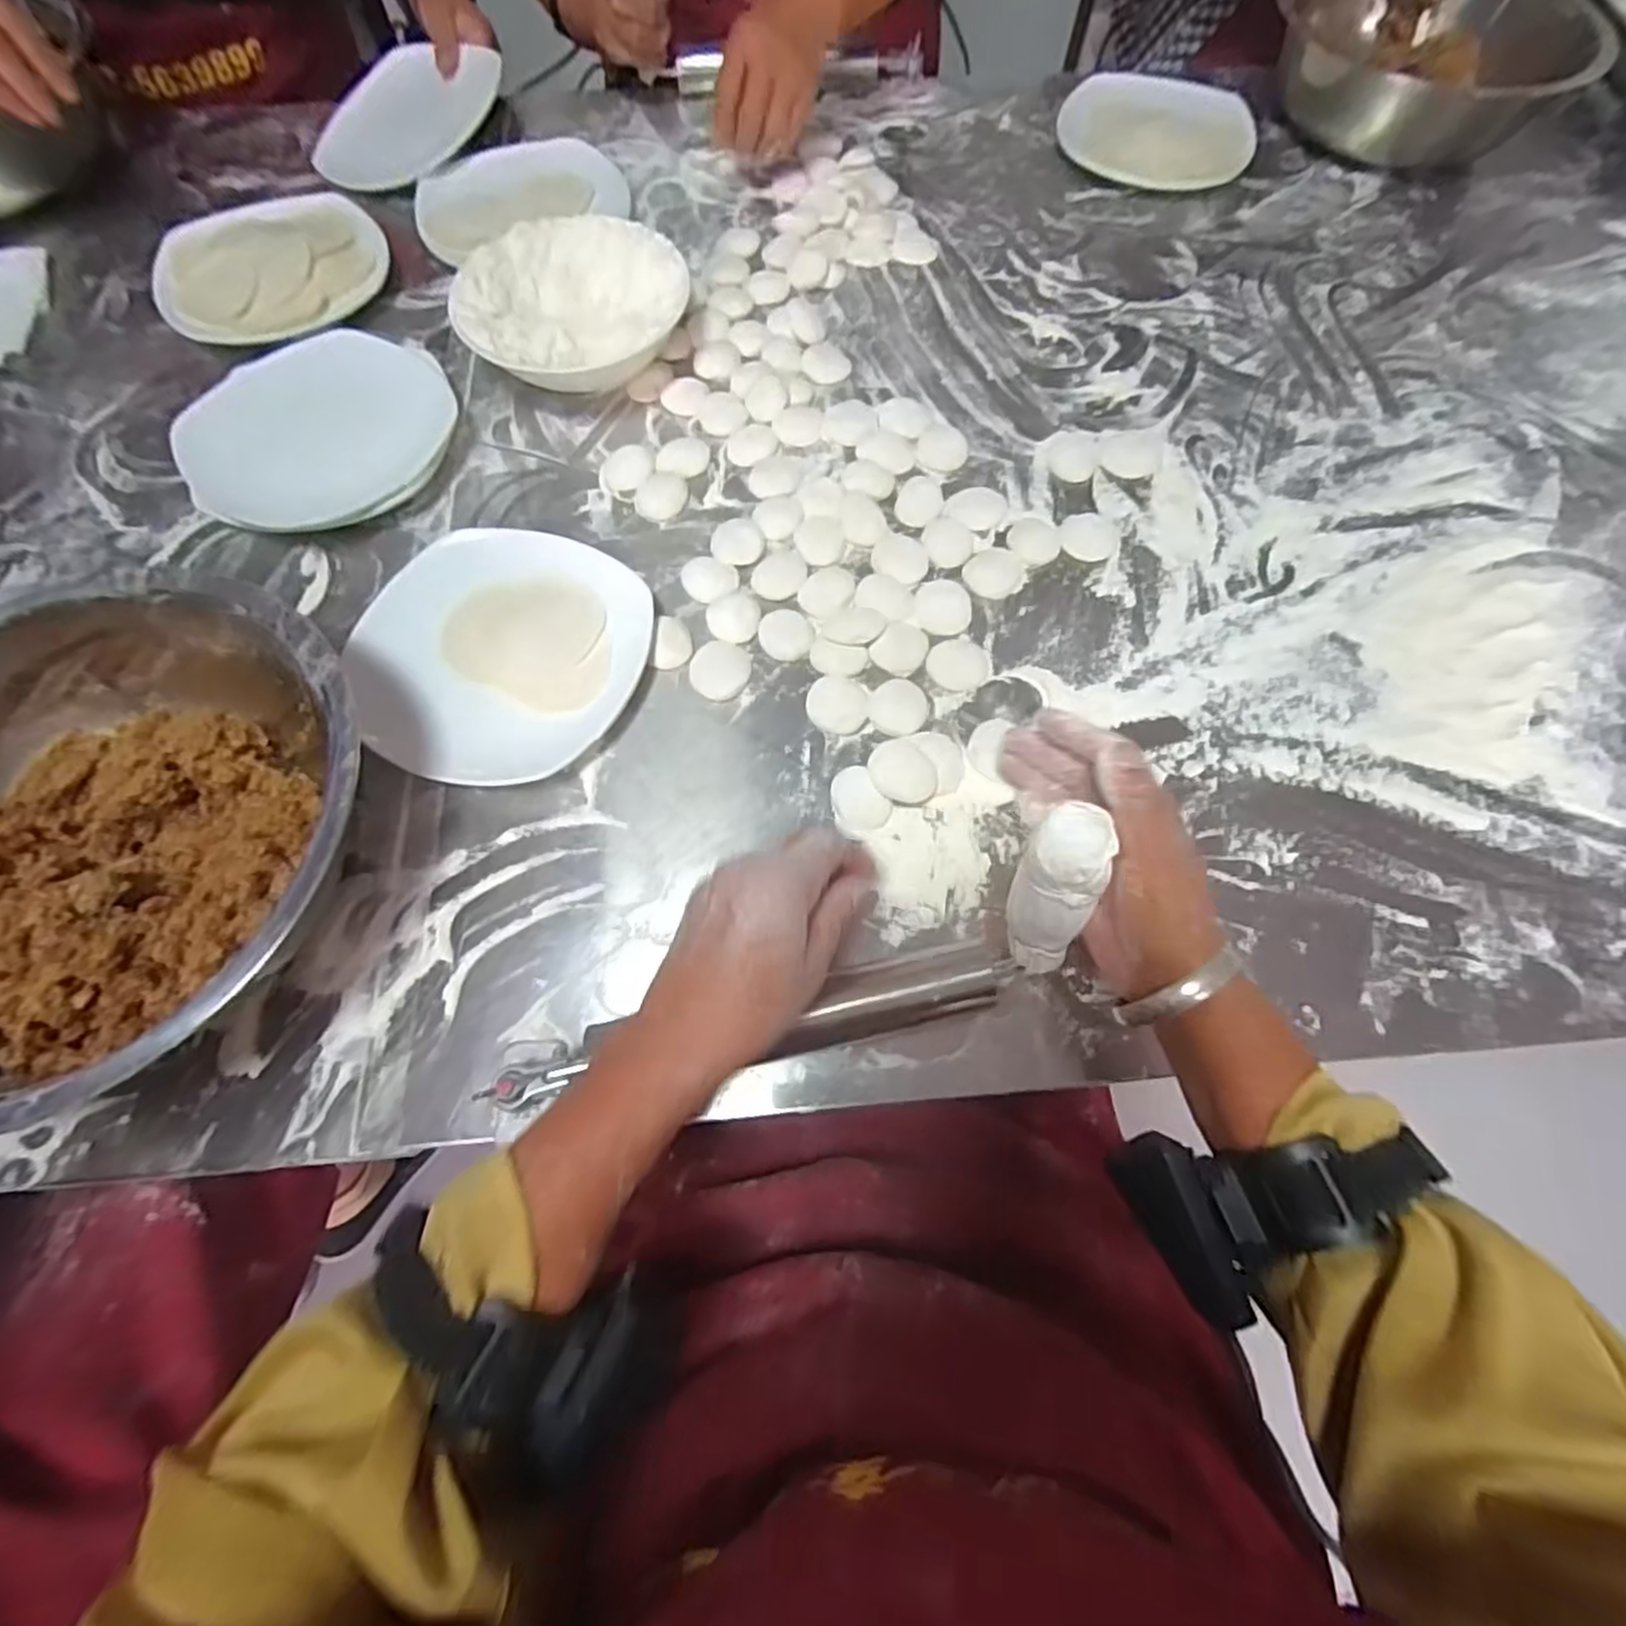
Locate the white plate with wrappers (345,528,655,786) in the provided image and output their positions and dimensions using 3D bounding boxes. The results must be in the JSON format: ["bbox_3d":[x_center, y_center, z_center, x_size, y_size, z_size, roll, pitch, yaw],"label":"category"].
[{"bbox_3d":[-0.193,-0.098,0.454,0.166,0.030,0.166,0,67,0],"label":"white plate with wrappers"}]

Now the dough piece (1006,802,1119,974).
[{"bbox_3d":[0.105,0.039,0.323,0.032,0.087,0.020,3,39,1],"label":"dough piece"}]

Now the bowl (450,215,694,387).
[{"bbox_3d":[-0.180,-0.385,0.556,0.164,0.057,0.143,-17,69,-7],"label":"bowl"}]

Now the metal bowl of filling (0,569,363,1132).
[{"bbox_3d":[-0.363,0.016,0.377,0.281,0.087,0.267,0,67,0],"label":"metal bowl of filling"}]

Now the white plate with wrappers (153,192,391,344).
[{"bbox_3d":[-0.438,-0.444,0.593,0.170,0.030,0.144,-26,70,-11],"label":"white plate with wrappers"}]

